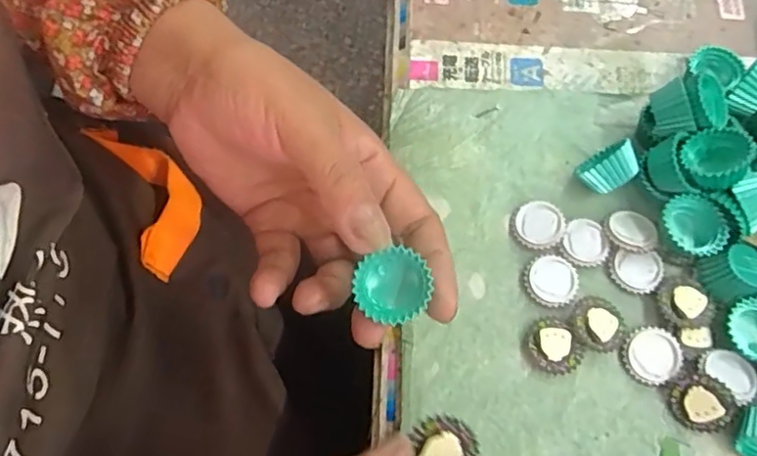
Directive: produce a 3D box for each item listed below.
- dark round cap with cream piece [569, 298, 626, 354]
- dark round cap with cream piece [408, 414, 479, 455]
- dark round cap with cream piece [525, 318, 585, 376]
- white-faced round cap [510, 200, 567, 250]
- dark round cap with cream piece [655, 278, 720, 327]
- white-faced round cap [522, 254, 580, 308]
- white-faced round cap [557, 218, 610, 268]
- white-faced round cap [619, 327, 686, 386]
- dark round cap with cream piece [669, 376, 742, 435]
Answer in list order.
[{"bbox_3d":[0.112,0.048,0.300,0.027,0.004,0.028,0,70,-1],"label":"dark round cap with cream piece"},{"bbox_3d":[0.024,0.088,0.232,0.025,0.008,0.026,0,70,-1],"label":"dark round cap with cream piece"},{"bbox_3d":[0.088,0.060,0.297,0.025,0.006,0.027,0,70,-1],"label":"dark round cap with cream piece"},{"bbox_3d":[0.086,-0.002,0.319,0.027,0.007,0.027,0,70,-1],"label":"white-faced round cap"},{"bbox_3d":[0.159,0.037,0.301,0.028,0.004,0.026,0,70,-1],"label":"dark round cap with cream piece"},{"bbox_3d":[0.090,0.027,0.308,0.027,0.004,0.027,0,70,-1],"label":"white-faced round cap"},{"bbox_3d":[0.110,0.007,0.313,0.025,0.004,0.026,0,70,-1],"label":"white-faced round cap"},{"bbox_3d":[0.137,0.064,0.296,0.027,0.007,0.029,0,70,-1],"label":"white-faced round cap"},{"bbox_3d":[0.156,0.085,0.283,0.028,0.007,0.027,4,97,35],"label":"dark round cap with cream piece"}]

